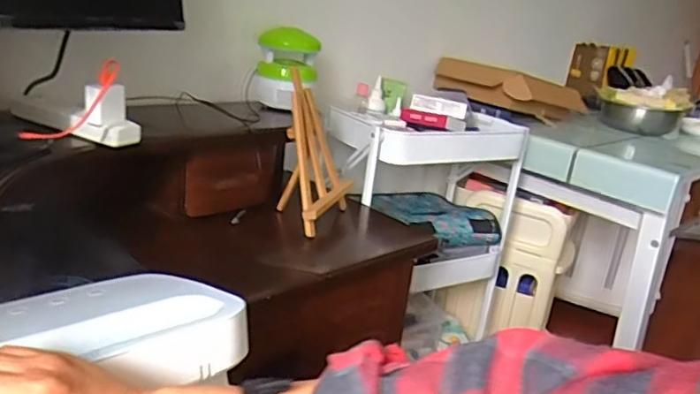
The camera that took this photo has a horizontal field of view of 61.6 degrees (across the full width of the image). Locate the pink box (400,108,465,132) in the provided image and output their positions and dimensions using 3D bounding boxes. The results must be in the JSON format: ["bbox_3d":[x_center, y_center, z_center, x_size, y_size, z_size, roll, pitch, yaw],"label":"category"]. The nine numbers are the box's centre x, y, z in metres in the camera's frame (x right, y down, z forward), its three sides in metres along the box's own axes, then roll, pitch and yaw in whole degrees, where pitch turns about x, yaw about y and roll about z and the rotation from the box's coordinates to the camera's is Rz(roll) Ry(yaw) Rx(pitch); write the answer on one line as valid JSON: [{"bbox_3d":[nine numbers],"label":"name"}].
[{"bbox_3d":[0.192,-0.174,1.342,0.166,0.032,0.050,21,23,35],"label":"pink box"}]

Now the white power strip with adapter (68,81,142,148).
[{"bbox_3d":[-0.346,-0.118,0.826,0.093,0.079,0.047,13,19,16],"label":"white power strip with adapter"}]

